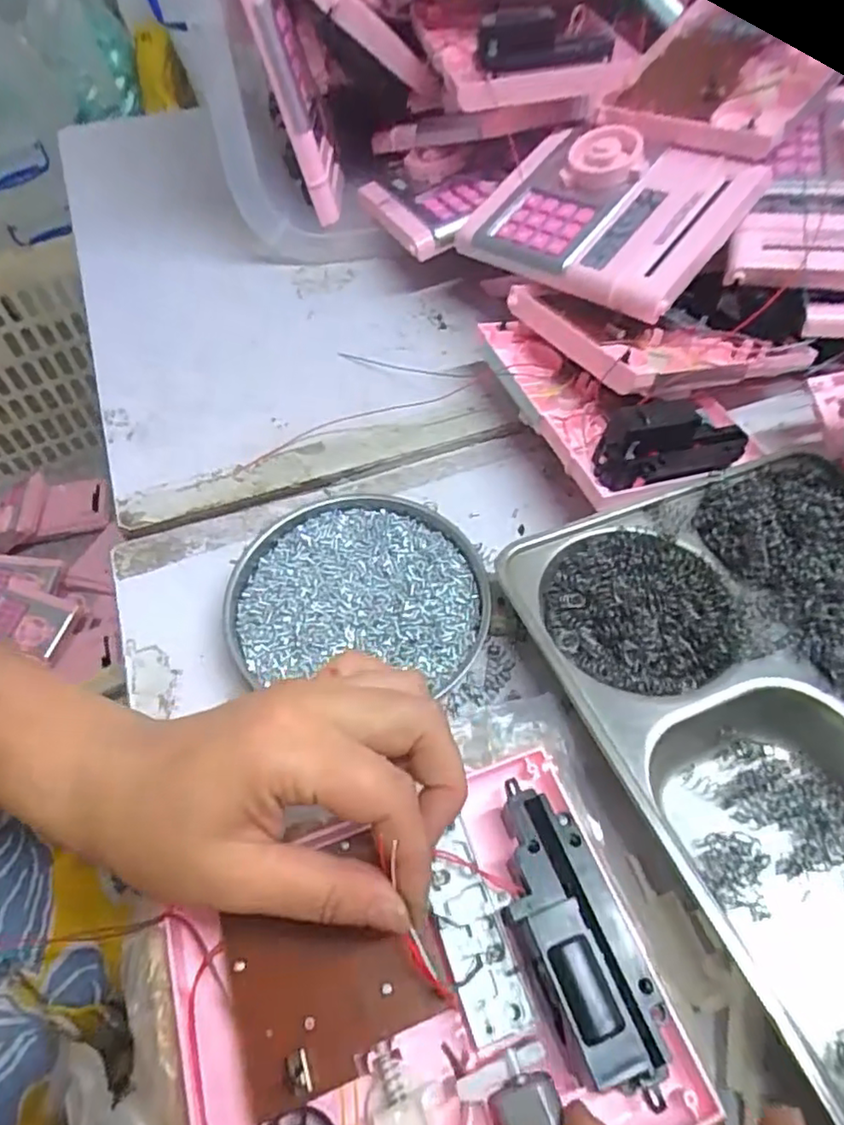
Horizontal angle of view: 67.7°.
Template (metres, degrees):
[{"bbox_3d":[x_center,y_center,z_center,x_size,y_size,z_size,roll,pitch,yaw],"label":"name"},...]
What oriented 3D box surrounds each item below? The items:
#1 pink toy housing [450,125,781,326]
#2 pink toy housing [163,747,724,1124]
[{"bbox_3d":[0.119,-0.236,0.421,0.161,0.023,0.125,35,84,28],"label":"pink toy housing"},{"bbox_3d":[0.001,0.153,0.217,0.164,0.039,0.131,-20,58,-12],"label":"pink toy housing"}]

